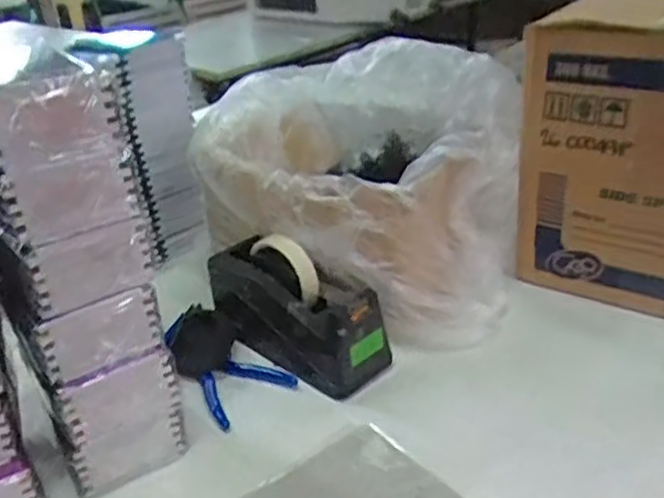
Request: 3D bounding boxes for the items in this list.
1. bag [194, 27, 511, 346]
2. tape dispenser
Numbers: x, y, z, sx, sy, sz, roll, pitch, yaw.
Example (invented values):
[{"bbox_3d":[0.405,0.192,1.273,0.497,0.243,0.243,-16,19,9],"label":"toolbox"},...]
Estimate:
[{"bbox_3d":[0.039,-0.093,0.843,0.358,0.244,0.372,2,29,13],"label":"bag"},{"bbox_3d":[-0.033,0.056,0.714,0.089,0.111,0.196,-27,35,-34],"label":"tape dispenser"}]

